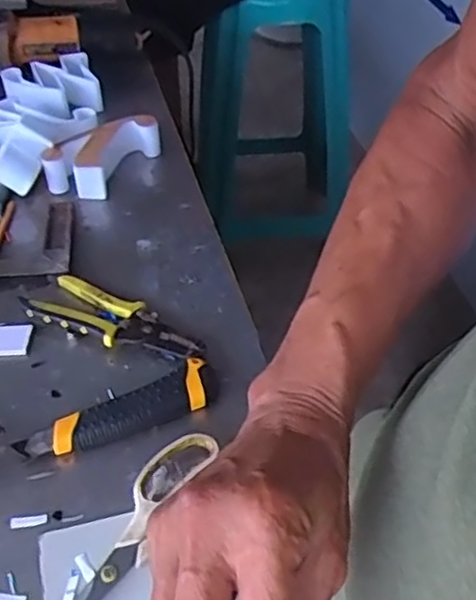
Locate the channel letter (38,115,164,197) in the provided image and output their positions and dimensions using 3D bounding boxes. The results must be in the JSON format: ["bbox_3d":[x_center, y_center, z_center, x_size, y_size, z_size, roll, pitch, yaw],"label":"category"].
[{"bbox_3d":[-0.152,-0.165,0.777,0.063,0.046,0.133,22,50,21],"label":"channel letter"}]

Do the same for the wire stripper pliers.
[{"bbox_3d":[-0.109,0.017,0.619,0.163,0.020,0.054,18,49,18],"label":"wire stripper pliers"}]

